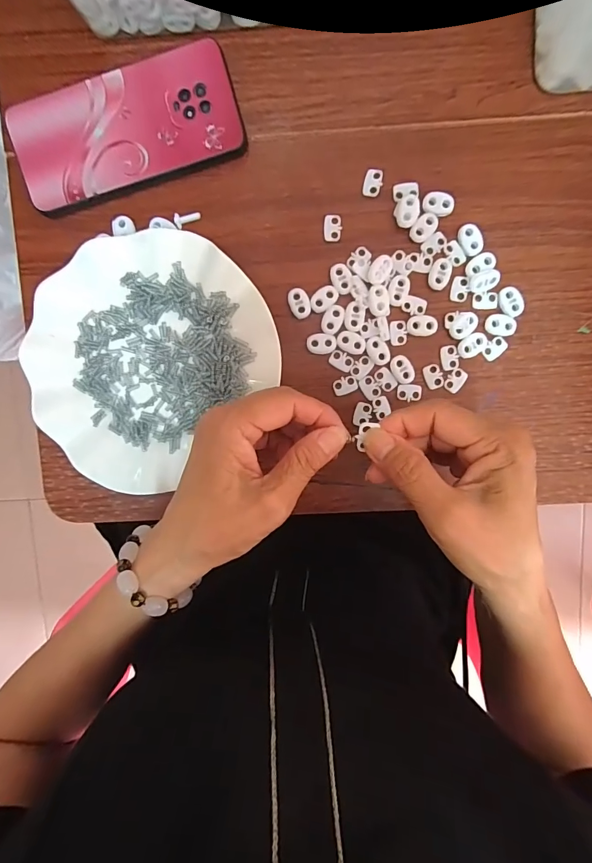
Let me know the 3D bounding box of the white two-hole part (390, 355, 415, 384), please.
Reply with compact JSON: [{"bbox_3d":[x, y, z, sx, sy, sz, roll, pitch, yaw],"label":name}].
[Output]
[{"bbox_3d":[0.083,-0.048,0.310,0.015,0.004,0.023,-31,96,4],"label":"white two-hole part"}]

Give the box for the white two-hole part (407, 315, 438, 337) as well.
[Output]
[{"bbox_3d":[0.096,-0.080,0.306,0.022,0.004,0.016,1,97,1],"label":"white two-hole part"}]

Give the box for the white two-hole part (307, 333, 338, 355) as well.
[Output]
[{"bbox_3d":[0.020,-0.067,0.308,0.023,0.004,0.016,5,97,0],"label":"white two-hole part"}]

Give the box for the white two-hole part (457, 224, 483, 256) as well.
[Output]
[{"bbox_3d":[0.130,-0.142,0.299,0.015,0.005,0.023,-26,96,4],"label":"white two-hole part"}]

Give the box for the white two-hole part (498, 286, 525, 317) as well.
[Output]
[{"bbox_3d":[0.162,-0.098,0.303,0.015,0.007,0.022,-21,96,3],"label":"white two-hole part"}]

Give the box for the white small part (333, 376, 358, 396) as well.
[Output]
[{"bbox_3d":[0.039,-0.036,0.313,0.019,0.004,0.013,-19,96,3],"label":"white small part"}]

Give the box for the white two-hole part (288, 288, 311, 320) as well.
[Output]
[{"bbox_3d":[0.003,-0.097,0.305,0.015,0.004,0.023,-21,96,3],"label":"white two-hole part"}]

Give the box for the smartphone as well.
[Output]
[{"bbox_3d":[-0.124,-0.221,0.294,0.162,0.013,0.077,-18,96,3],"label":"smartphone"}]

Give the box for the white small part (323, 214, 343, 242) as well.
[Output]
[{"bbox_3d":[0.028,-0.153,0.301,0.013,0.004,0.020,3,97,0],"label":"white small part"}]

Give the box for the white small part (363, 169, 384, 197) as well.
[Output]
[{"bbox_3d":[0.057,-0.184,0.297,0.014,0.004,0.019,14,97,-1],"label":"white small part"}]

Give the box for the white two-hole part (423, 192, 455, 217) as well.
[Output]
[{"bbox_3d":[0.105,-0.168,0.296,0.022,0.005,0.016,14,97,-1],"label":"white two-hole part"}]

